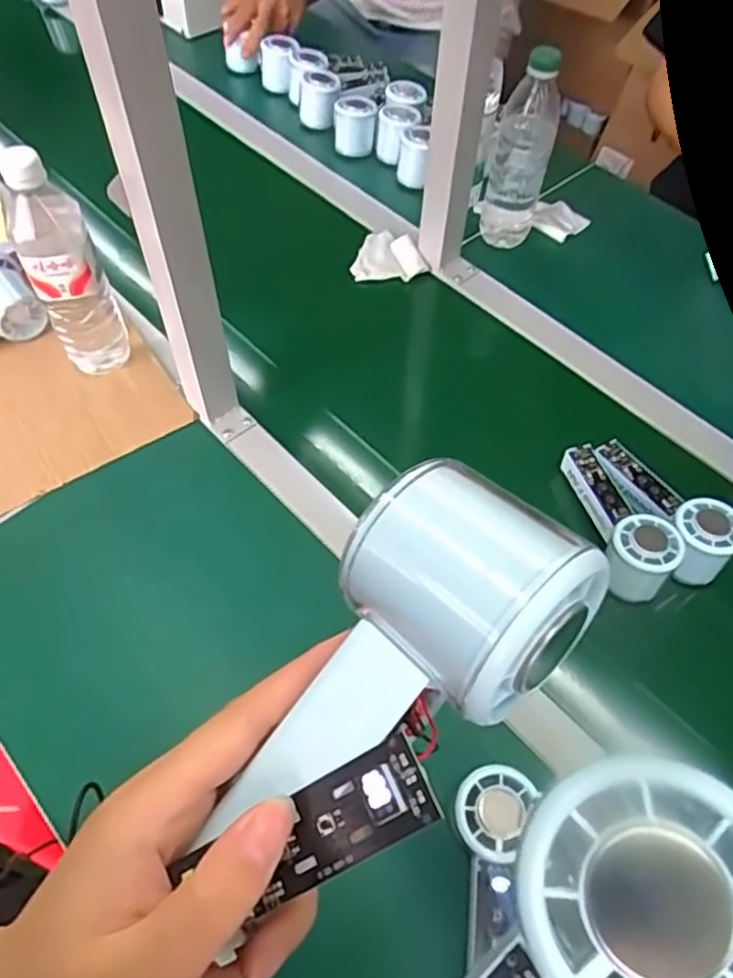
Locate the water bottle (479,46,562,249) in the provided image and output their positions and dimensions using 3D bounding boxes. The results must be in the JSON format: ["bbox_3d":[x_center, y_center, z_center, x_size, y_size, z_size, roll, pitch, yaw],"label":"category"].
[{"bbox_3d":[0.171,-0.373,0.763,0.070,0.202,0.071,12,58,7],"label":"water bottle"}]

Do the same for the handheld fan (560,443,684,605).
[{"bbox_3d":[0.223,0.021,0.606,0.056,0.051,0.144,-7,58,-5],"label":"handheld fan"}]

